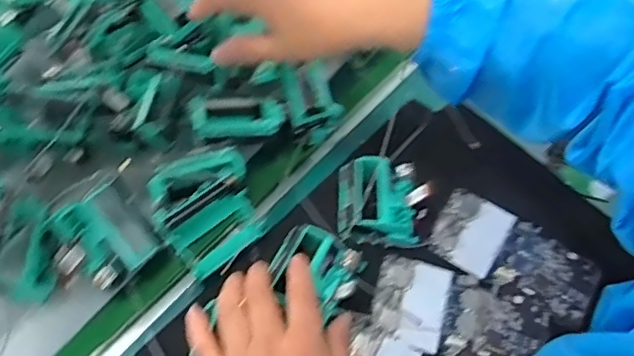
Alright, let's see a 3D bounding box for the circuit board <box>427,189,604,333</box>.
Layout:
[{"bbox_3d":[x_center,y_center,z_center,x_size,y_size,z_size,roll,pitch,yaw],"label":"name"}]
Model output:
[{"bbox_3d":[0.159,0.063,0.459,0.133,0.007,0.072,35,63,19],"label":"circuit board"}]

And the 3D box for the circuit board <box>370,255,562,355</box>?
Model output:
[{"bbox_3d":[0.108,0.105,0.429,0.131,0.004,0.065,20,59,11],"label":"circuit board"}]

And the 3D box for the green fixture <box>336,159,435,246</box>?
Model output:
[{"bbox_3d":[0.052,0.017,0.456,0.068,0.032,0.063,1,57,-1],"label":"green fixture"}]

